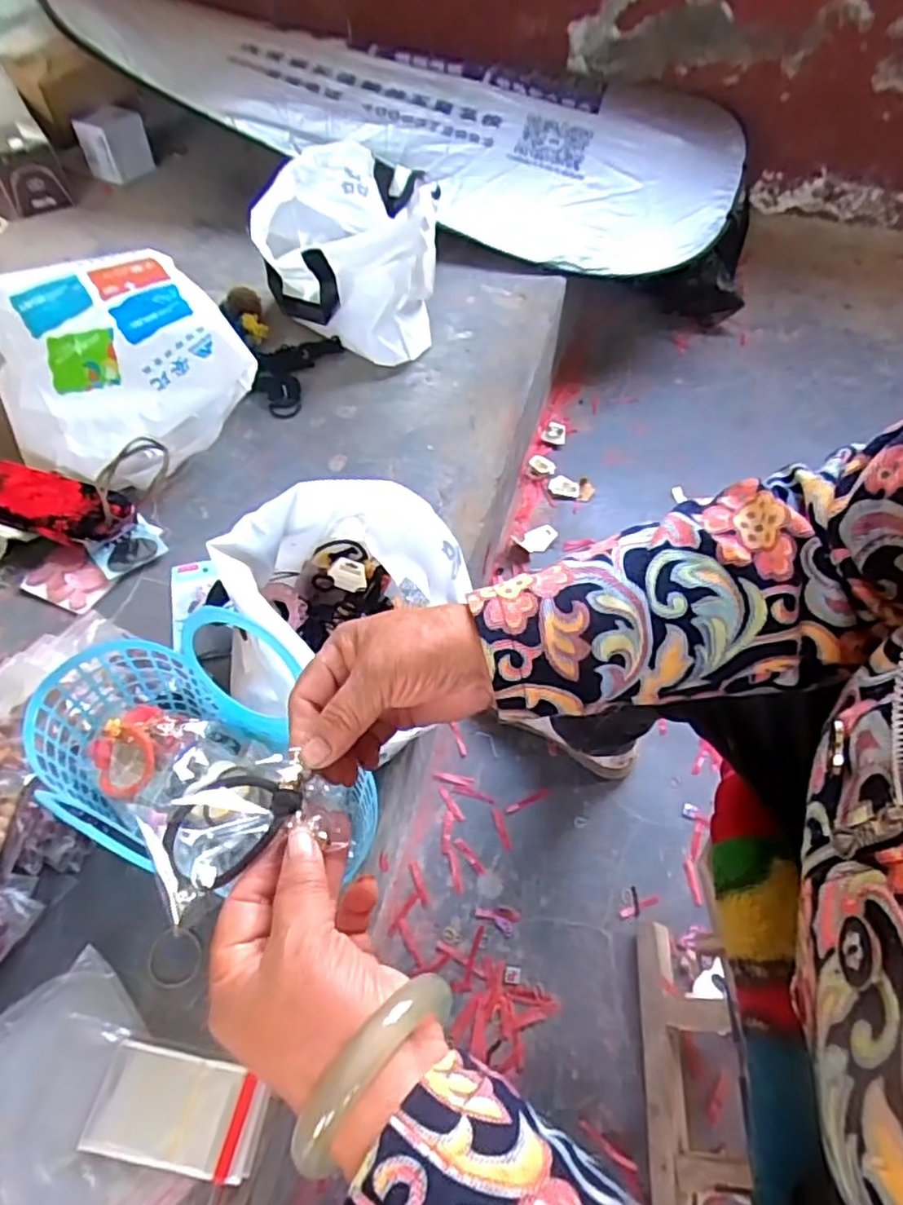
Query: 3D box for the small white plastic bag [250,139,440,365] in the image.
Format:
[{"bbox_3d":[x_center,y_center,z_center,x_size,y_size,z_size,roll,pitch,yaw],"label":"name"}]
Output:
[{"bbox_3d":[-0.155,-0.526,0.996,0.258,0.214,0.255,2,55,1],"label":"small white plastic bag"}]

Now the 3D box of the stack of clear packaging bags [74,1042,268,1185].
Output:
[{"bbox_3d":[-0.199,0.371,0.471,0.124,0.006,0.066,9,55,6],"label":"stack of clear packaging bags"}]

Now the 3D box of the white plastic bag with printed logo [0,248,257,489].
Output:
[{"bbox_3d":[-0.454,-0.319,0.861,0.279,0.113,0.345,-31,61,-20],"label":"white plastic bag with printed logo"}]

